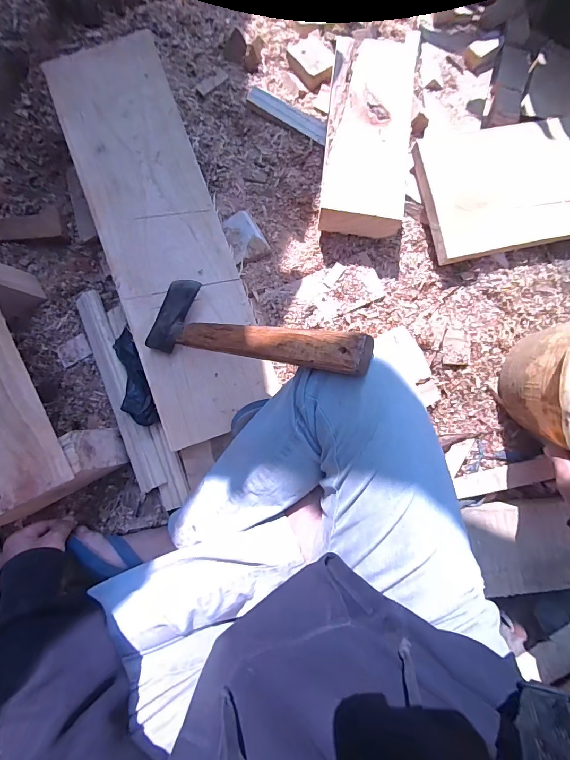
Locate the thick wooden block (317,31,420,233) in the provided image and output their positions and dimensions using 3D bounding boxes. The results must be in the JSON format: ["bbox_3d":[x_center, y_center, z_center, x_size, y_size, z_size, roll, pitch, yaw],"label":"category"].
[{"bbox_3d":[0.122,-0.364,0.521,0.120,0.038,0.292,4,85,7],"label":"thick wooden block"}]

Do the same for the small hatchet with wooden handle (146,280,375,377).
[{"bbox_3d":[-0.049,-0.060,0.430,0.320,0.030,0.099,16,86,35],"label":"small hatchet with wooden handle"}]

